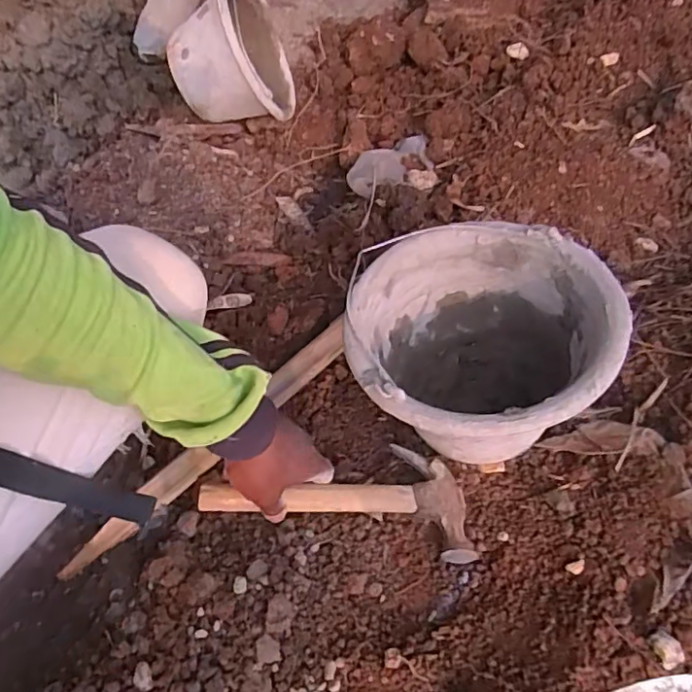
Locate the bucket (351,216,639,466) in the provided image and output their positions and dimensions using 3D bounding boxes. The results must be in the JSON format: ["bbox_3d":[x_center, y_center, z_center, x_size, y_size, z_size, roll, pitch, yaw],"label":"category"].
[{"bbox_3d":[0.125,0.002,0.597,0.238,0.194,0.243,0,62,1],"label":"bucket"}]

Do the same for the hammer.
[{"bbox_3d":[-0.010,0.151,0.561,0.252,0.047,0.114,4,61,-12],"label":"hammer"}]

